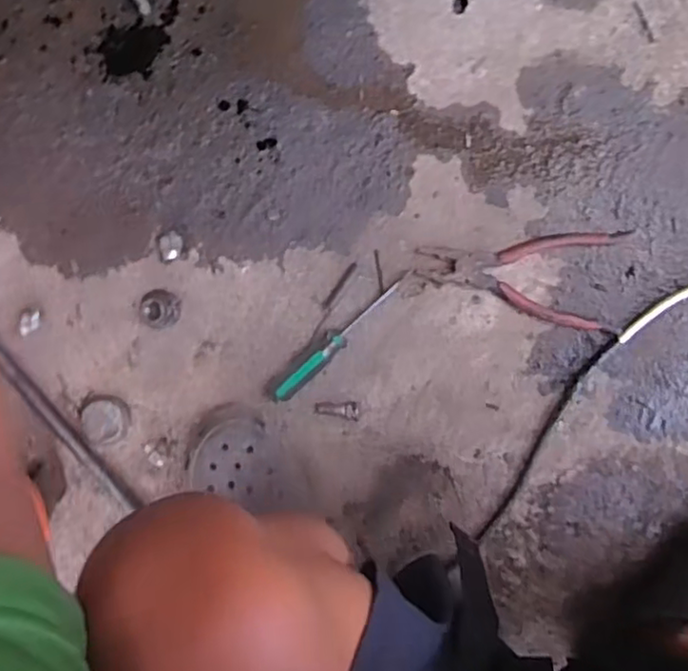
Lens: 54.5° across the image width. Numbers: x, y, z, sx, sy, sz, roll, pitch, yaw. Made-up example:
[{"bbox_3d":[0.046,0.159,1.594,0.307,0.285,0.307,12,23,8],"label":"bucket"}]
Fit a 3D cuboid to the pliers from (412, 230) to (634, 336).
[{"bbox_3d":[0.164,-0.060,0.625,0.185,0.008,0.090,8,97,6],"label":"pliers"}]

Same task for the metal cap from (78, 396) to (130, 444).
[{"bbox_3d":[-0.248,0.088,0.694,0.051,0.011,0.048,1,96,7],"label":"metal cap"}]

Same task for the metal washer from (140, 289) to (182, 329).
[{"bbox_3d":[-0.188,-0.027,0.679,0.042,0.013,0.039,-2,96,7],"label":"metal washer"}]

